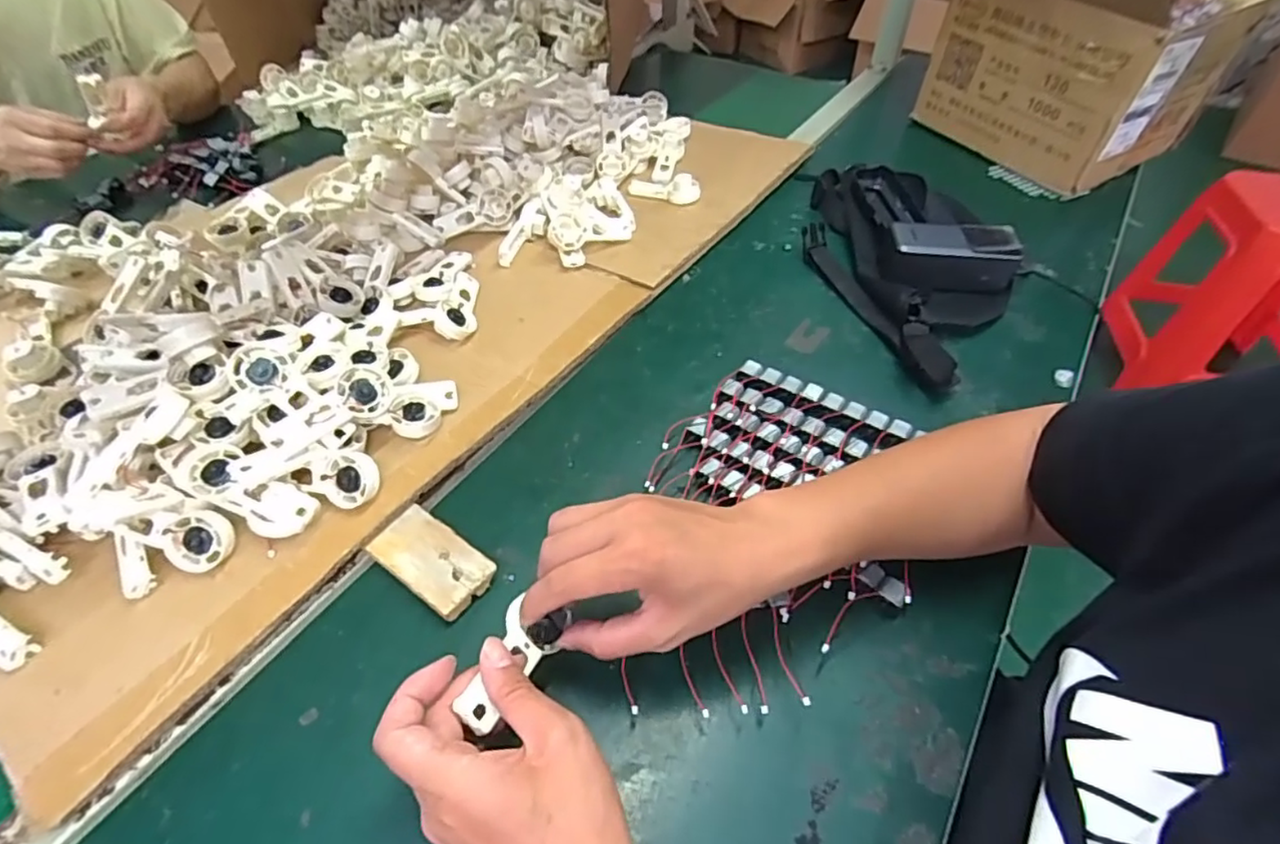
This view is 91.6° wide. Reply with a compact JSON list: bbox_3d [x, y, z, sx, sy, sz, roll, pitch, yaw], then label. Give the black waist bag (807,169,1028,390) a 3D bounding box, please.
[{"bbox_3d":[0.300,-0.194,0.683,0.211,0.051,0.348,-17,53,-14],"label":"black waist bag"}]

